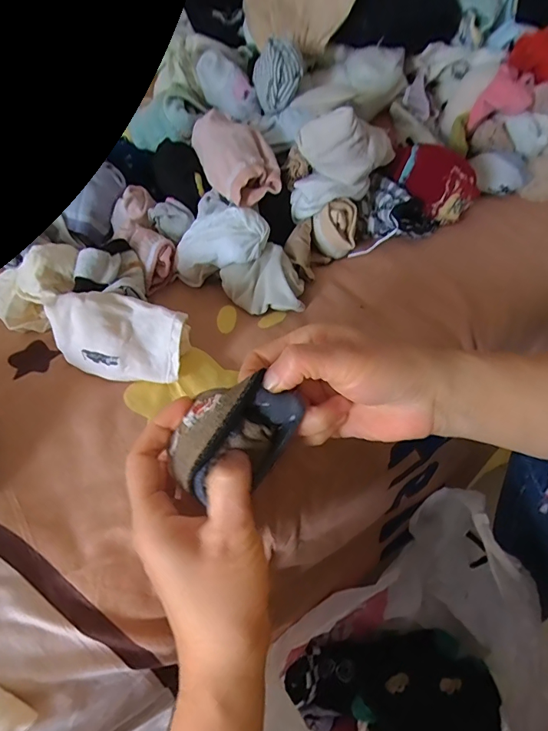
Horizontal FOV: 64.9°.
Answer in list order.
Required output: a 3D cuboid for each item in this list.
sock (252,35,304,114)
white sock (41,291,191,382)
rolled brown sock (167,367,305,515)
[{"bbox_3d":[0.004,-0.300,0.445,0.044,0.058,0.053,-6,47,-3],"label":"sock"},{"bbox_3d":[-0.115,-0.019,0.329,0.096,0.069,0.041,-3,47,1],"label":"white sock"},{"bbox_3d":[-0.024,0.038,0.243,0.051,0.047,0.065,25,52,23],"label":"rolled brown sock"}]

